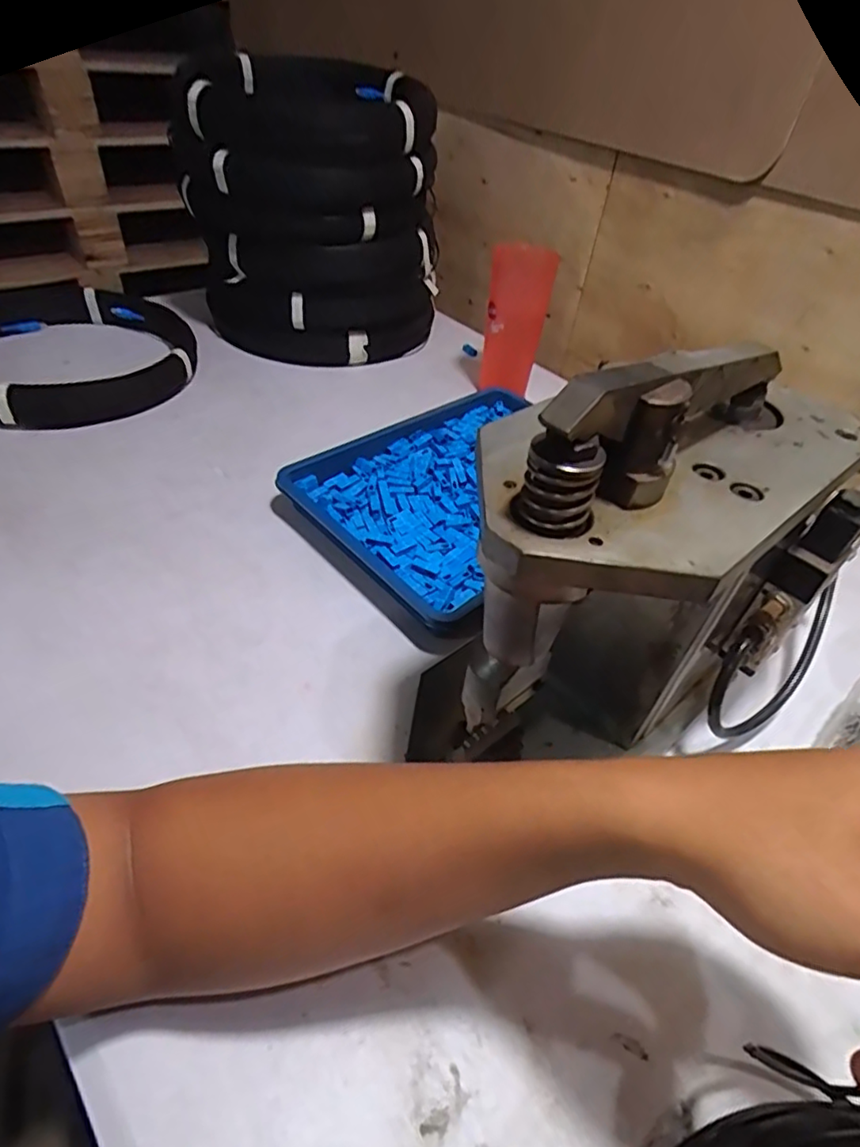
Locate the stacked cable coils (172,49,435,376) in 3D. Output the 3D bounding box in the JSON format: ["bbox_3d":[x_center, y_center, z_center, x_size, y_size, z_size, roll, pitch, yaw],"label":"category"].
[{"bbox_3d":[-0.161,-0.483,0.815,0.300,0.279,0.324,-6,45,-13],"label":"stacked cable coils"}]

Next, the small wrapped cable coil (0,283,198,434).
[{"bbox_3d":[-0.417,-0.250,0.705,0.273,0.064,0.262,-14,47,-21],"label":"small wrapped cable coil"}]

